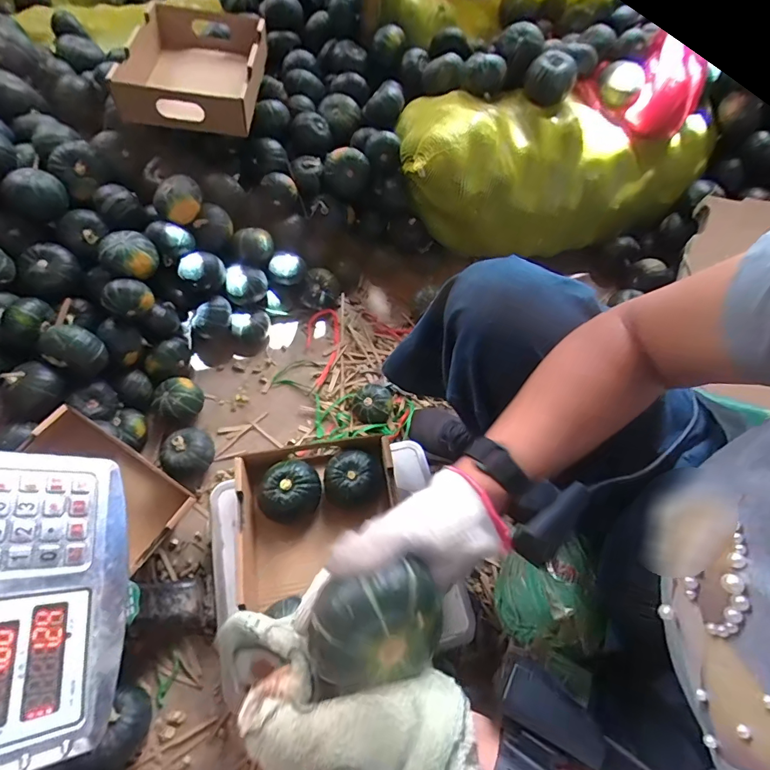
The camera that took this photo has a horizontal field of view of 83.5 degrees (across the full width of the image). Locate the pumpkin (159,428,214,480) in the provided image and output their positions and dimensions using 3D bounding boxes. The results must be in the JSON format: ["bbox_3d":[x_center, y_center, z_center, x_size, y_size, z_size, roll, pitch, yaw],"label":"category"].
[{"bbox_3d":[-0.333,0.117,0.739,0.084,0.069,0.078,2,60,-3],"label":"pumpkin"}]

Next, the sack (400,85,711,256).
[{"bbox_3d":[0.386,-0.485,0.965,0.735,0.289,0.244,-10,61,-9],"label":"sack"}]

